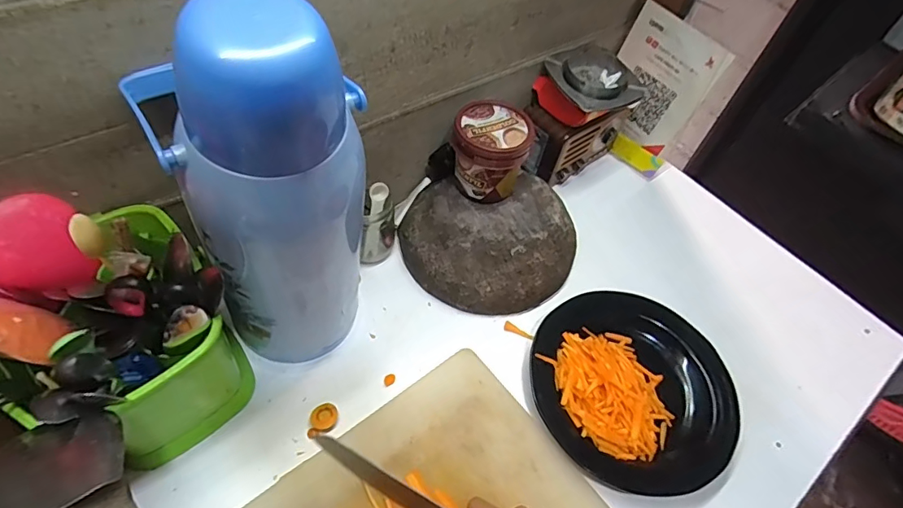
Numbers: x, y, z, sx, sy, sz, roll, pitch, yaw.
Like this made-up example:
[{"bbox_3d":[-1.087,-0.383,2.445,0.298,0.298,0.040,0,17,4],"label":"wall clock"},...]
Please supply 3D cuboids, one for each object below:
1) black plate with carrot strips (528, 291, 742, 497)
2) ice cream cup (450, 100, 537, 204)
[{"bbox_3d":[0.203,0.140,0.538,0.220,0.043,0.223,3,53,-4],"label":"black plate with carrot strips"},{"bbox_3d":[0.048,-0.123,0.610,0.092,0.099,0.083,10,54,0],"label":"ice cream cup"}]

